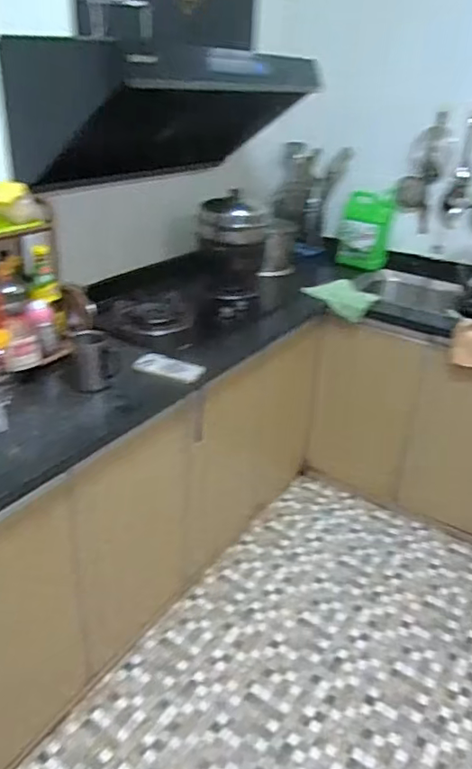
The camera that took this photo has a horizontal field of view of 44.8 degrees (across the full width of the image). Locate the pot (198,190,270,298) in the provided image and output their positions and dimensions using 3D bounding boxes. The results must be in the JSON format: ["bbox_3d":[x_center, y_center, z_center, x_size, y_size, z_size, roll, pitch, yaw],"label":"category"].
[{"bbox_3d":[-0.010,-0.454,1.852,0.205,0.292,0.251,4,29,2],"label":"pot"}]

